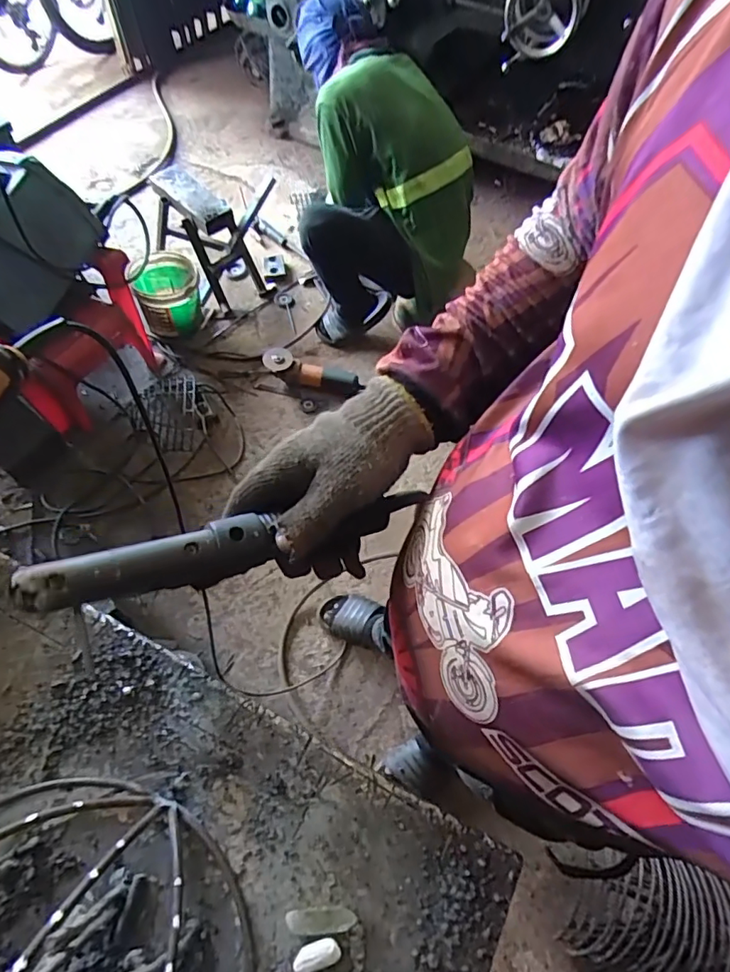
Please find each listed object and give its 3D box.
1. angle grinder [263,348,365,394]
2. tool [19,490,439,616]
[{"bbox_3d":[-0.163,-0.348,1.611,0.283,0.087,0.086,5,60,-2],"label":"angle grinder"},{"bbox_3d":[-0.073,0.036,0.345,0.257,0.025,0.030,-11,60,-32],"label":"tool"}]

